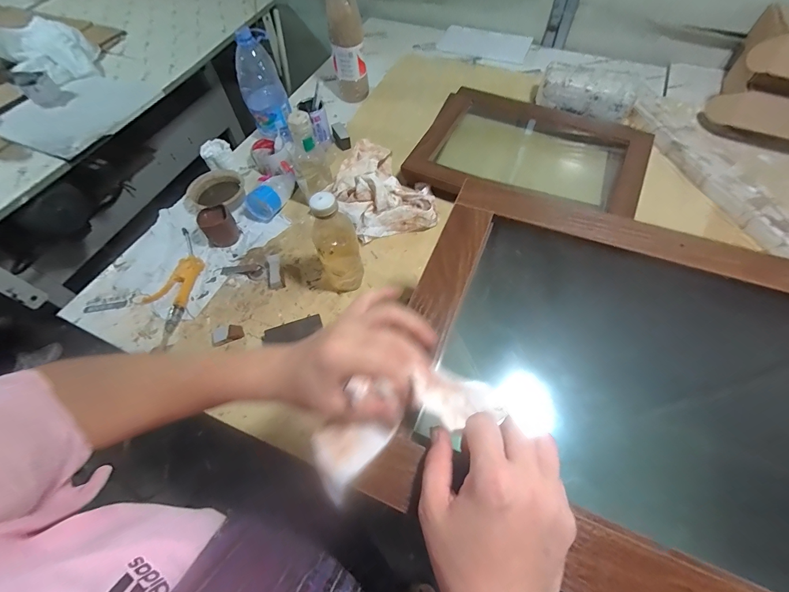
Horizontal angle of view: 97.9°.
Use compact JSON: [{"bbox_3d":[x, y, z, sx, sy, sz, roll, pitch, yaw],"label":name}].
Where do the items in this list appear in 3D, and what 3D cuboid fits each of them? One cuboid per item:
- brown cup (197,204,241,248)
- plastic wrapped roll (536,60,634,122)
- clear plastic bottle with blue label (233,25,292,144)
[{"bbox_3d":[-0.374,-0.148,0.735,0.067,0.061,0.064,-1,60,2],"label":"brown cup"},{"bbox_3d":[0.479,-0.512,0.857,0.227,0.079,0.091,24,64,16],"label":"plastic wrapped roll"},{"bbox_3d":[-0.319,-0.497,0.842,0.100,0.232,0.081,-21,61,-9],"label":"clear plastic bottle with blue label"}]

